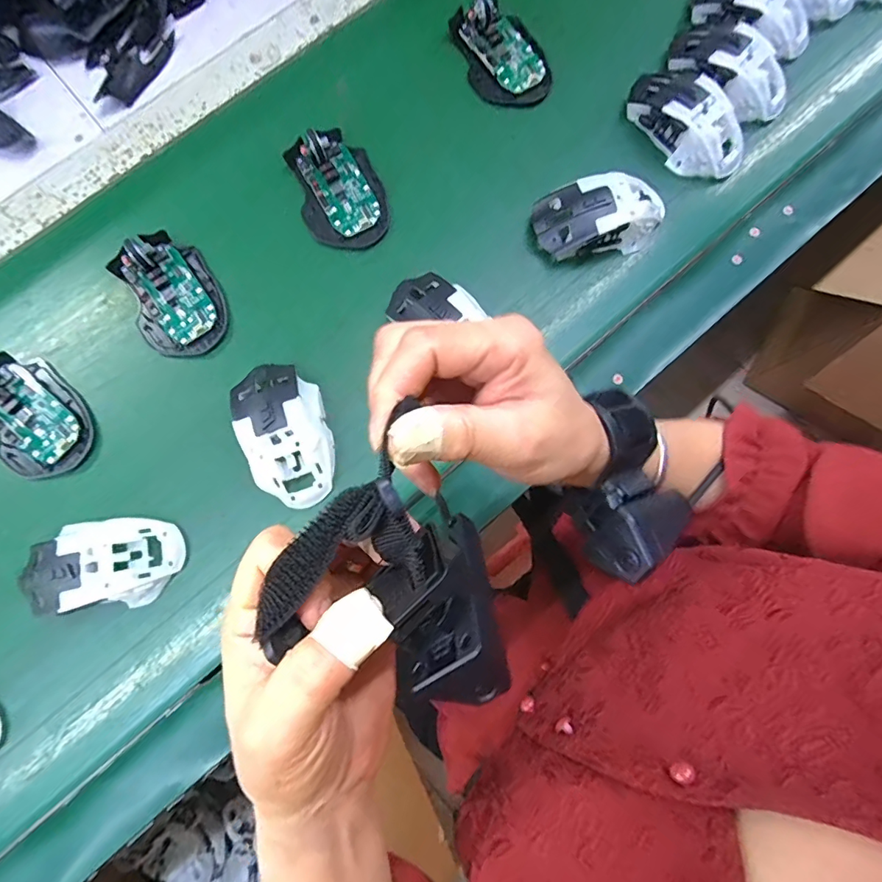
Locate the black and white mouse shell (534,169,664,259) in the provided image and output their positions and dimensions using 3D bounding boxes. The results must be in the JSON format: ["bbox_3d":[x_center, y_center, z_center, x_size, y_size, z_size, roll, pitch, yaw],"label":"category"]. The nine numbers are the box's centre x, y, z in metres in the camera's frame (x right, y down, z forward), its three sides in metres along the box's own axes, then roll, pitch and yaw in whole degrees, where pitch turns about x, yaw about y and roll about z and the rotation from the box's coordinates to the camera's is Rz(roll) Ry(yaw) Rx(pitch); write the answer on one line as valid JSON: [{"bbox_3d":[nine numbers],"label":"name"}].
[{"bbox_3d":[0.137,-0.193,0.398,0.116,0.036,0.064,-8,79,-1],"label":"black and white mouse shell"}]

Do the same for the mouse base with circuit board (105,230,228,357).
[{"bbox_3d":[-0.229,-0.127,0.395,0.071,0.026,0.113,-27,81,-5],"label":"mouse base with circuit board"}]

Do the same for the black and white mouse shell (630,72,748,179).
[{"bbox_3d":[0.218,-0.282,0.413,0.056,0.034,0.110,-41,82,-7],"label":"black and white mouse shell"}]

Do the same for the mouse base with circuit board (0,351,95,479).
[{"bbox_3d":[-0.335,-0.023,0.377,0.071,0.024,0.110,-40,82,-7],"label":"mouse base with circuit board"}]

